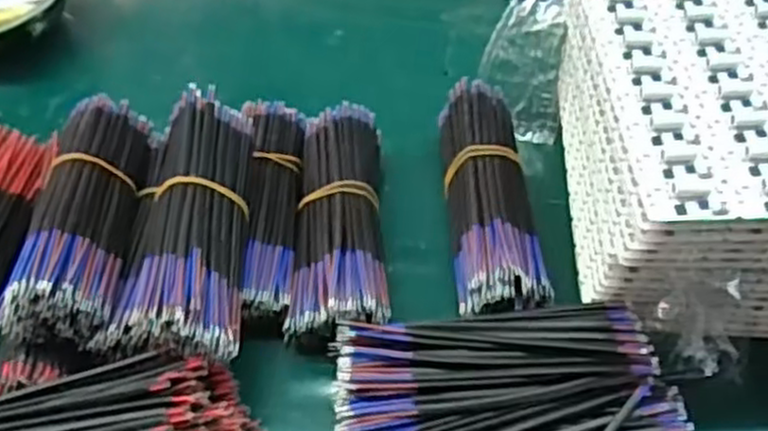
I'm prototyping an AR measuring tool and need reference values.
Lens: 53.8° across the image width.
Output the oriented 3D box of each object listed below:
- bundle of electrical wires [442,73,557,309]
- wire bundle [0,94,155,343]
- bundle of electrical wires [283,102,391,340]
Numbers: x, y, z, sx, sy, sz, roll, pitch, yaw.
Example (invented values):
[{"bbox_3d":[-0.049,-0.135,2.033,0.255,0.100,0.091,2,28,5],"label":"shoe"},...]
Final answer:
[{"bbox_3d":[0.059,-0.011,0.432,0.044,0.044,0.147,-4,48,1],"label":"bundle of electrical wires"},{"bbox_3d":[-0.158,-0.003,0.406,0.058,0.045,0.153,3,51,5],"label":"wire bundle"},{"bbox_3d":[-0.024,0.000,0.429,0.050,0.043,0.144,-2,48,3],"label":"bundle of electrical wires"}]

